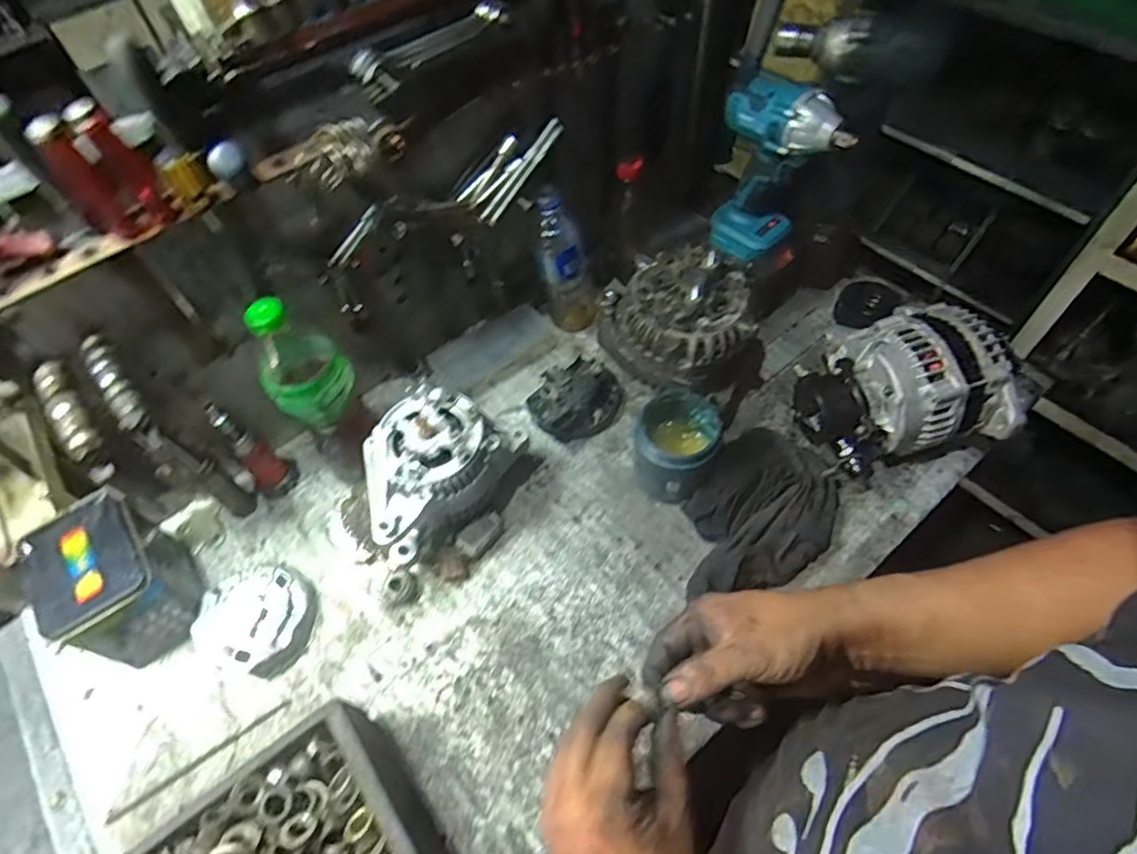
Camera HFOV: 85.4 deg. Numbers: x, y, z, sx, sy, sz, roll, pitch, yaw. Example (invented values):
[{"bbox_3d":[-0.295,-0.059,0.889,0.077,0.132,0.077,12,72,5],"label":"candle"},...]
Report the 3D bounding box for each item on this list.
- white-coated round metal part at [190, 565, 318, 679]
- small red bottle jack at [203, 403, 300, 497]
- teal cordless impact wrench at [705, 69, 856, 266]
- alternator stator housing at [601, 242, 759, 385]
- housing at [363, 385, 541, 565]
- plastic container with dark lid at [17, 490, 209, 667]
[{"bbox_3d":[-0.329,0.199,0.655,0.115,0.036,0.106,-2,56,3],"label":"white-coated round metal part"},{"bbox_3d":[-0.361,0.025,0.704,0.045,0.151,0.049,37,66,25],"label":"small red bottle jack"},{"bbox_3d":[0.241,-0.285,0.709,0.080,0.196,0.132,-24,58,-12],"label":"teal cordless impact wrench"},{"bbox_3d":[0.131,-0.121,0.700,0.136,0.113,0.154,-32,60,-17],"label":"alternator stator housing"},{"bbox_3d":[-0.133,0.050,0.674,0.190,0.143,0.130,-34,61,-18],"label":"housing"},{"bbox_3d":[-0.455,0.161,0.634,0.103,0.132,0.128,-31,60,-16],"label":"plastic container with dark lid"}]

